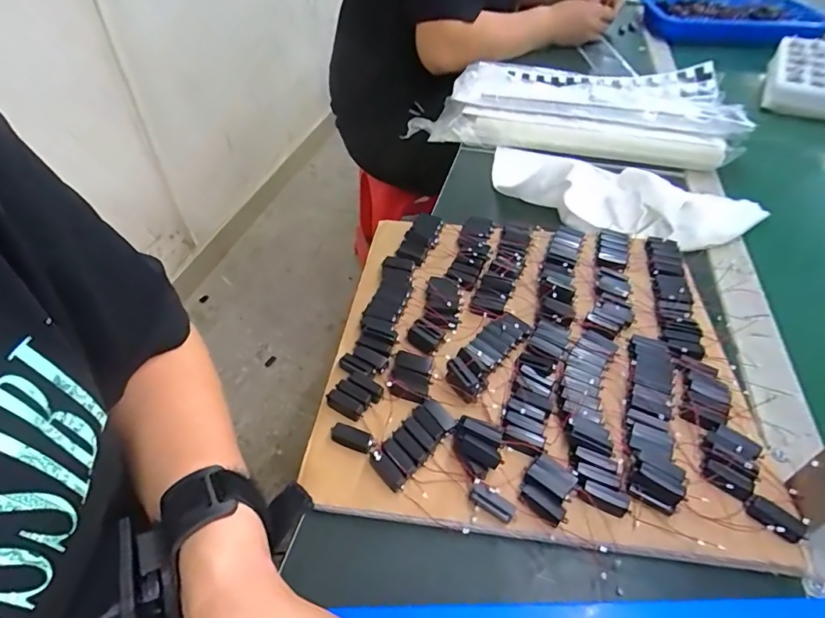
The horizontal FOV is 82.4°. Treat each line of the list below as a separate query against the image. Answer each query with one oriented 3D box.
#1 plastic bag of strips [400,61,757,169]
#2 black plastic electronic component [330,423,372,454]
[{"bbox_3d":[0.226,-0.299,0.694,0.426,0.067,0.186,11,48,9],"label":"plastic bag of strips"},{"bbox_3d":[-0.042,0.088,0.323,0.029,0.010,0.010,18,49,15],"label":"black plastic electronic component"}]

